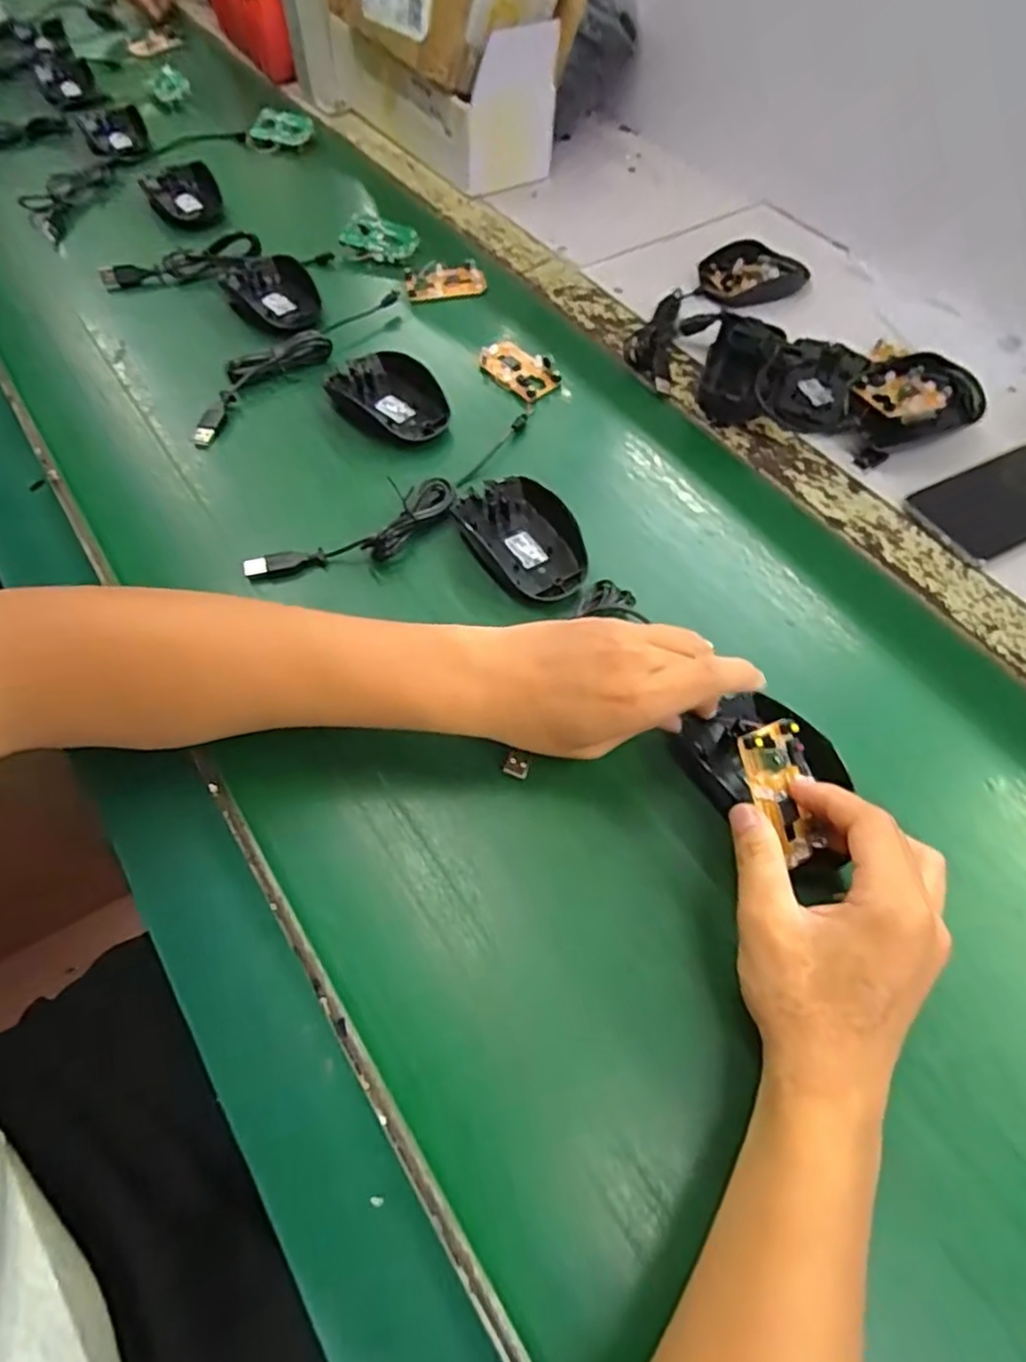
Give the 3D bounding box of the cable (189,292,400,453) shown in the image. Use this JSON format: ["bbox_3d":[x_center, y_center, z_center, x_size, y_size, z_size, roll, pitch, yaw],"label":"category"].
[{"bbox_3d":[-0.176,-0.252,0.526,0.048,0.020,0.210,31,64,17],"label":"cable"}]

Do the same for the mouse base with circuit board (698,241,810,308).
[{"bbox_3d":[0.208,-0.356,0.593,0.100,0.021,0.061,-17,61,-12],"label":"mouse base with circuit board"}]

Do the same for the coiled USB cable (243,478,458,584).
[{"bbox_3d":[-0.098,-0.093,0.426,0.141,0.027,0.038,-26,63,-14],"label":"coiled USB cable"}]

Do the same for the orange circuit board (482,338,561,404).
[{"bbox_3d":[0.004,-0.241,0.523,0.033,0.015,0.066,-38,66,-20],"label":"orange circuit board"}]

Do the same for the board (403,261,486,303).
[{"bbox_3d":[-0.058,-0.342,0.582,0.066,0.013,0.033,-8,60,-4],"label":"board"}]

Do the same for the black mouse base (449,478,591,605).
[{"bbox_3d":[0.008,-0.092,0.435,0.064,0.015,0.099,-24,62,-13],"label":"black mouse base"}]

